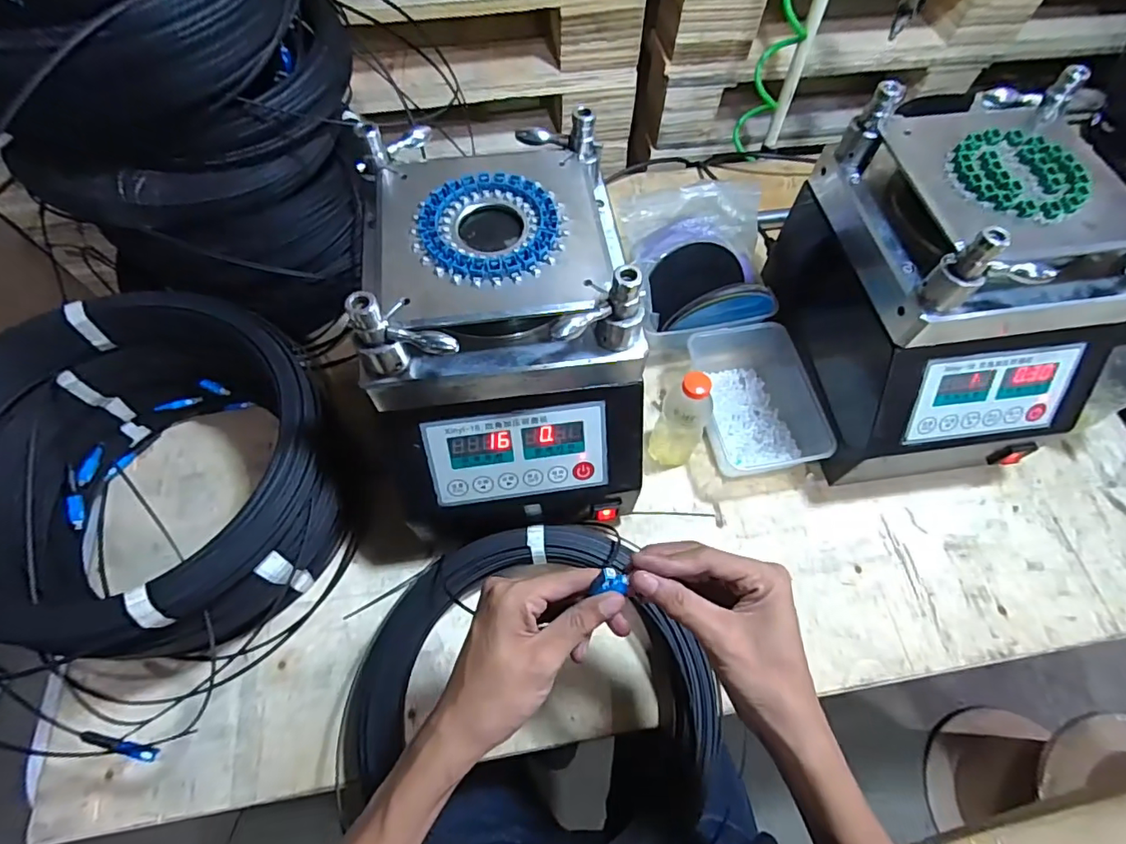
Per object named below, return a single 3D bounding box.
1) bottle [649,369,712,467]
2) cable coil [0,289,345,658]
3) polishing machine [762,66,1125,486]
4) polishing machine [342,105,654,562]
[{"bbox_3d":[0.126,0.001,0.556,0.048,0.138,0.039,26,66,11],"label":"bottle"},{"bbox_3d":[-0.357,0.052,0.489,0.281,0.186,0.281,0,64,0],"label":"cable coil"},{"bbox_3d":[0.374,-0.116,0.536,0.217,0.283,0.276,-6,64,-3],"label":"polishing machine"},{"bbox_3d":[-0.056,-0.062,0.494,0.221,0.259,0.273,-7,64,-4],"label":"polishing machine"}]

